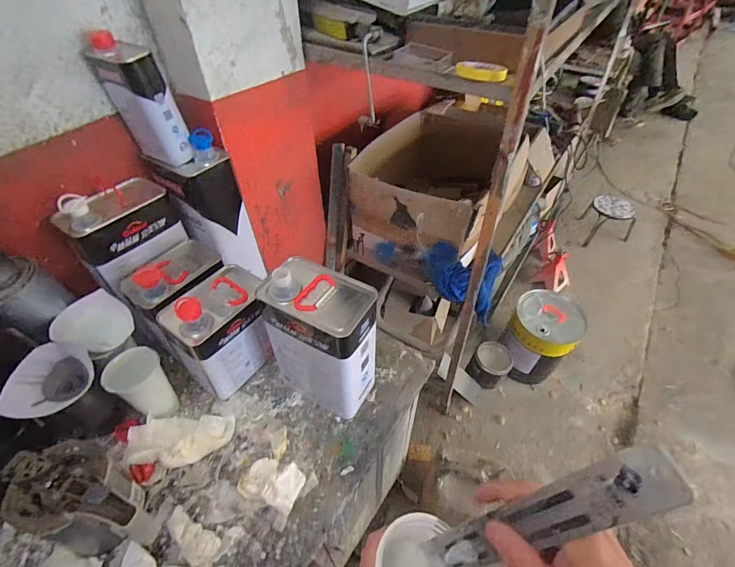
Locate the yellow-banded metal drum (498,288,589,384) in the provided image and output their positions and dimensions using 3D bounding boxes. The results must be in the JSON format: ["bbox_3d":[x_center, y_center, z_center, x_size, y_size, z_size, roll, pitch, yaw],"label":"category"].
[{"bbox_3d":[0.717,0.244,1.545,0.250,0.335,0.274,0,46,0],"label":"yellow-banded metal drum"}]

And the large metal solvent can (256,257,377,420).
[{"bbox_3d":[-0.074,0.099,0.638,0.165,0.260,0.118,26,52,23],"label":"large metal solvent can"}]

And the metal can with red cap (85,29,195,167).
[{"bbox_3d":[-0.391,-0.312,0.646,0.111,0.183,0.073,31,54,26],"label":"metal can with red cap"}]

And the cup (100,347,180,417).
[{"bbox_3d":[-0.384,0.181,0.642,0.076,0.137,0.081,0,46,0],"label":"cup"}]

